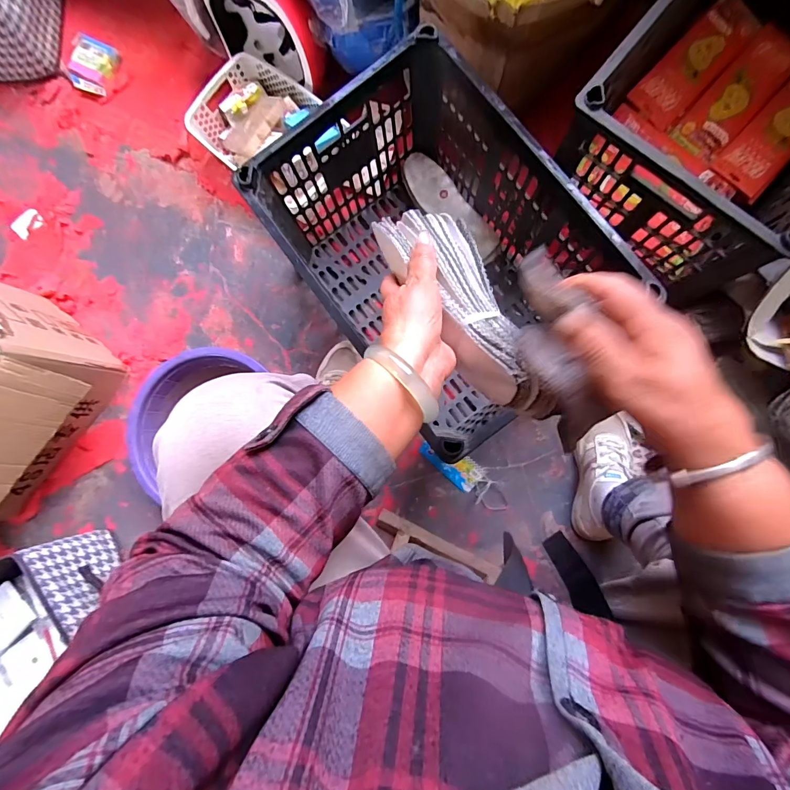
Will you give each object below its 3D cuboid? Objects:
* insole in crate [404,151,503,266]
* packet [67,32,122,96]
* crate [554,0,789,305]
[{"bbox_3d":[0.102,-0.344,0.754,0.070,0.014,0.232,-41,94,21],"label":"insole in crate"},{"bbox_3d":[-0.655,-0.712,0.871,0.098,0.021,0.106,22,88,5],"label":"packet"},{"bbox_3d":[0.544,-0.472,0.606,0.329,0.229,0.544,41,91,6],"label":"crate"}]

